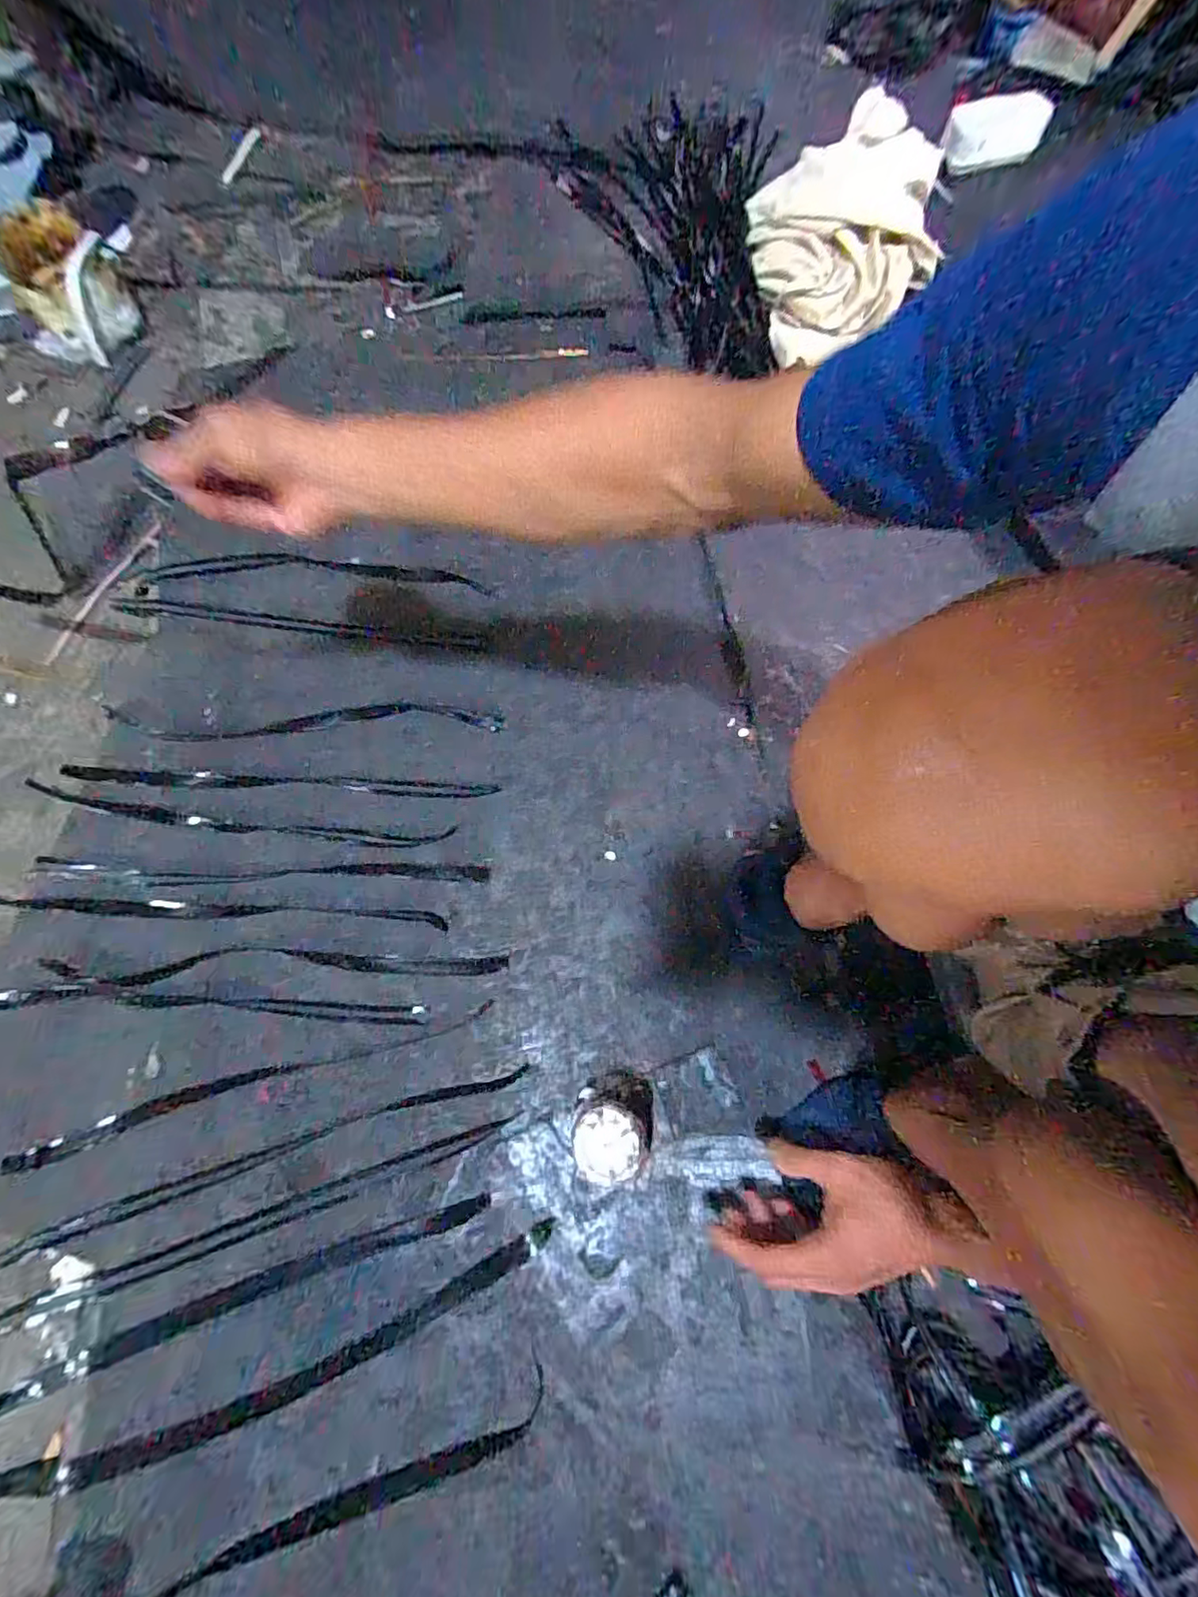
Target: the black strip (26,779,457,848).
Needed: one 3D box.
[{"bbox_3d":[-0.371,0.025,0.635,0.422,0.009,0.028,4,71,3],"label":"black strip"}]

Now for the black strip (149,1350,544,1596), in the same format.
[{"bbox_3d":[-0.237,0.542,0.443,0.418,0.020,0.047,-21,71,-6],"label":"black strip"}]

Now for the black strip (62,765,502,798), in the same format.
[{"bbox_3d":[-0.350,-0.018,0.652,0.468,0.006,0.020,2,71,2],"label":"black strip"}]

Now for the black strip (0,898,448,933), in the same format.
[{"bbox_3d":[-0.393,0.114,0.607,0.472,0.005,0.019,2,71,2],"label":"black strip"}]

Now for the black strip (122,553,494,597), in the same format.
[{"bbox_3d":[-0.361,-0.277,0.721,0.458,0.023,0.037,3,71,3],"label":"black strip"}]

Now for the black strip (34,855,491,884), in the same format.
[{"bbox_3d":[-0.360,0.080,0.627,0.481,0.017,0.029,1,70,0],"label":"black strip"}]

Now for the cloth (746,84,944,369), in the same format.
[{"bbox_3d":[0.317,-0.725,0.768,0.268,0.148,0.201,-35,73,-10],"label":"cloth"}]

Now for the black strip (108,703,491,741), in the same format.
[{"bbox_3d":[-0.339,-0.088,0.675,0.449,0.008,0.041,-2,70,1],"label":"black strip"}]

